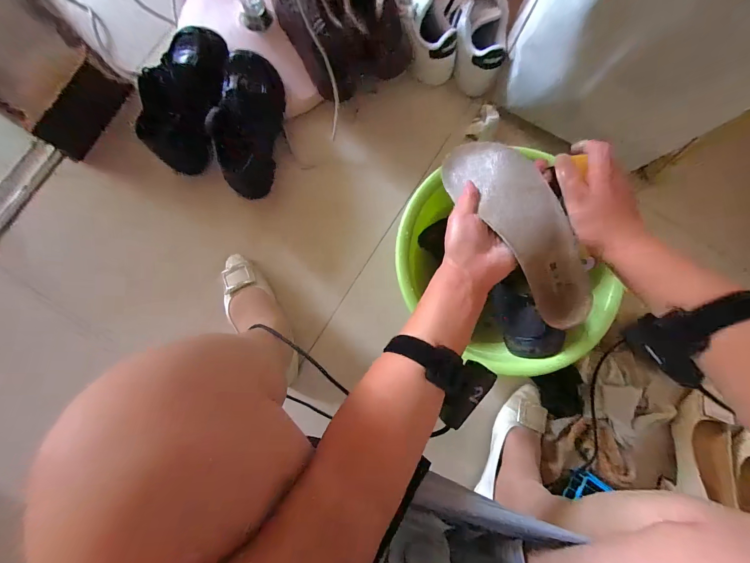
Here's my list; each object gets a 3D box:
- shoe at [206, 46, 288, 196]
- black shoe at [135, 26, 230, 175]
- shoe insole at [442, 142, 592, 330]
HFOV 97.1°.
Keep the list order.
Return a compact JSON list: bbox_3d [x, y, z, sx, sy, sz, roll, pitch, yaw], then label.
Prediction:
[{"bbox_3d":[-0.230,-0.291,0.612,0.095,0.111,0.247,9,83,-2],"label":"shoe"},{"bbox_3d":[-0.342,-0.337,0.610,0.089,0.108,0.246,14,83,-1],"label":"black shoe"},{"bbox_3d":[0.163,-0.059,0.374,0.075,0.052,0.246,-29,81,-6],"label":"shoe insole"}]

